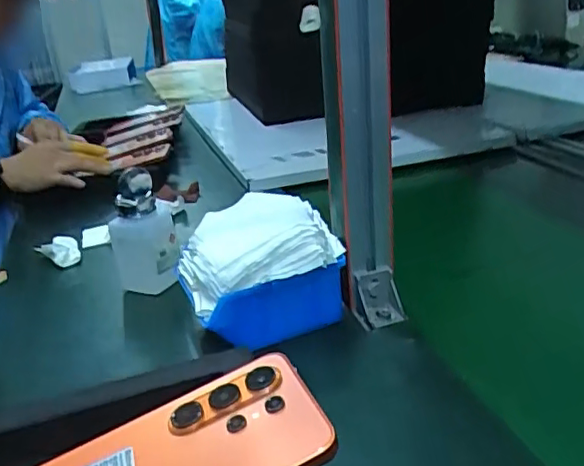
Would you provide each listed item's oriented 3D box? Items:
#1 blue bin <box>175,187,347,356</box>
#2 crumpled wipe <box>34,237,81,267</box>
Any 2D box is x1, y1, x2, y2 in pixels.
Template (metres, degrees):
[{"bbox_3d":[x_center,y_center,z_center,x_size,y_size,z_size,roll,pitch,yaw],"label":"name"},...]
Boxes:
[{"bbox_3d":[-0.027,0.032,0.526,0.134,0.103,0.100,-9,23,-11],"label":"blue bin"},{"bbox_3d":[-0.292,0.026,0.739,0.048,0.029,0.039,-15,25,-24],"label":"crumpled wipe"}]

